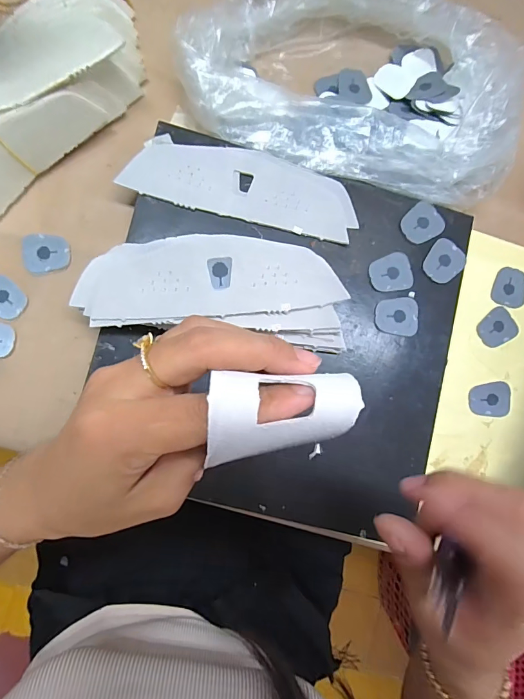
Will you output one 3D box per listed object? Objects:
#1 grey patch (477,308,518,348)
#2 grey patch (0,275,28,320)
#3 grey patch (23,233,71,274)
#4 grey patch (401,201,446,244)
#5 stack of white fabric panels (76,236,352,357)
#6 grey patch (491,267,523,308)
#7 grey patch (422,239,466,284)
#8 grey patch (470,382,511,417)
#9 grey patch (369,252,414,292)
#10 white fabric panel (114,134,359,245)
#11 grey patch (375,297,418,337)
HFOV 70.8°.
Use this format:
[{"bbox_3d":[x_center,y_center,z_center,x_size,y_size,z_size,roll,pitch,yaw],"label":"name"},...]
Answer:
[{"bbox_3d":[0.231,-0.021,0.361,0.039,0.004,0.033,-34,89,-7],"label":"grey patch"},{"bbox_3d":[-0.224,-0.044,0.318,0.037,0.004,0.031,37,83,-2],"label":"grey patch"},{"bbox_3d":[-0.190,-0.086,0.325,0.039,0.005,0.033,-13,87,-7],"label":"grey patch"},{"bbox_3d":[0.146,-0.115,0.335,0.039,0.004,0.033,-38,90,-7],"label":"grey patch"},{"bbox_3d":[-0.036,-0.049,0.292,0.212,0.044,0.075,6,85,-5],"label":"stack of white fabric panels"},{"bbox_3d":[0.247,-0.062,0.367,0.034,0.006,0.037,10,84,-5],"label":"grey patch"},{"bbox_3d":[0.166,-0.080,0.334,0.032,0.004,0.038,36,83,-2],"label":"grey patch"},{"bbox_3d":[0.220,0.048,0.353,0.039,0.005,0.033,3,85,-5],"label":"grey patch"},{"bbox_3d":[0.116,-0.069,0.329,0.037,0.004,0.033,-9,86,-6],"label":"grey patch"},{"bbox_3d":[-0.015,-0.144,0.322,0.196,0.004,0.059,13,84,-4],"label":"white fabric panel"},{"bbox_3d":[0.120,-0.030,0.327,0.038,0.004,0.034,6,85,-5],"label":"grey patch"}]

